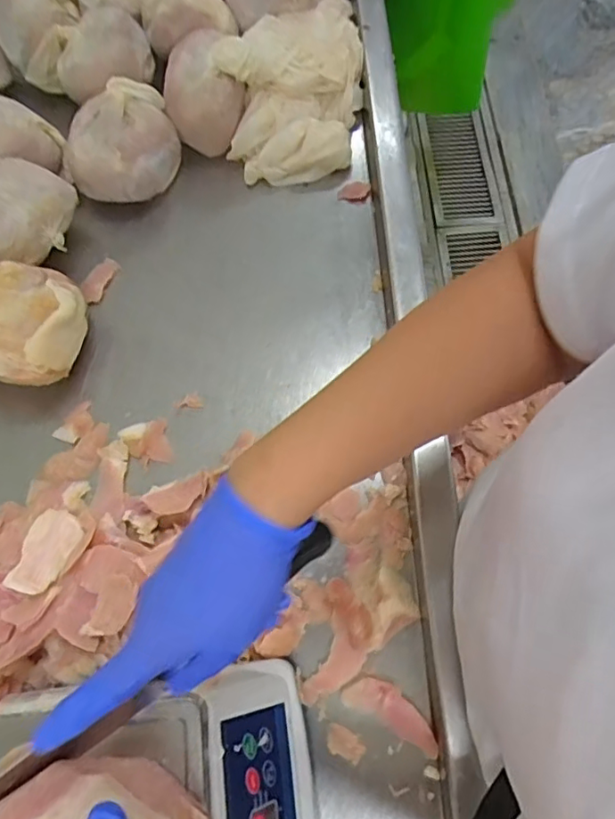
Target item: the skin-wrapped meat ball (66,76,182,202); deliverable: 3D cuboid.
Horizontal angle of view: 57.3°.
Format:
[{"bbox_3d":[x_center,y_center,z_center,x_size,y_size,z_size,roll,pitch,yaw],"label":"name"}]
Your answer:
[{"bbox_3d":[-0.229,-0.321,0.695,0.139,0.096,0.106,-25,69,-7],"label":"skin-wrapped meat ball"}]

